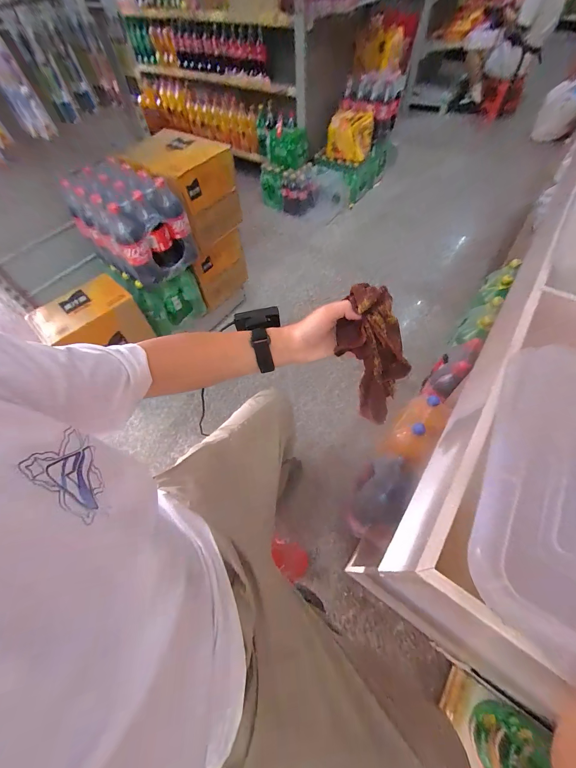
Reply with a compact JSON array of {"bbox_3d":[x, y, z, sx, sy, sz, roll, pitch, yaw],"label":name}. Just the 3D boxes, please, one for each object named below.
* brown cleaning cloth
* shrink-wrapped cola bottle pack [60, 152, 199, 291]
[{"bbox_3d":[0.117,-0.025,0.425,0.071,0.225,0.070,-26,35,-12],"label":"brown cleaning cloth"},{"bbox_3d":[-0.508,-0.529,0.979,0.280,0.283,0.245,34,66,22],"label":"shrink-wrapped cola bottle pack"}]

